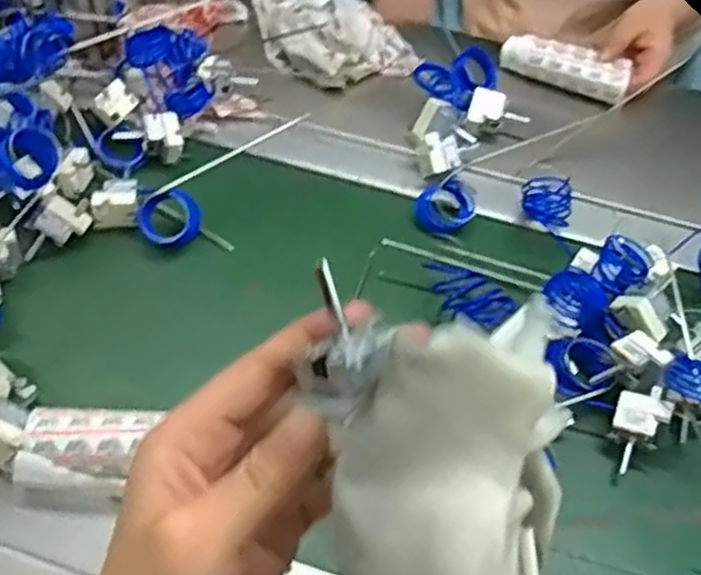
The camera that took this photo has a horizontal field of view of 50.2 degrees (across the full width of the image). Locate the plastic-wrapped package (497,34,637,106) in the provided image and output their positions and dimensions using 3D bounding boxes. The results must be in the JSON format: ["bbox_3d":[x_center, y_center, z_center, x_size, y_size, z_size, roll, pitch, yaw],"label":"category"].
[{"bbox_3d":[0.219,-0.226,0.768,0.127,0.032,0.032,26,54,15],"label":"plastic-wrapped package"}]

